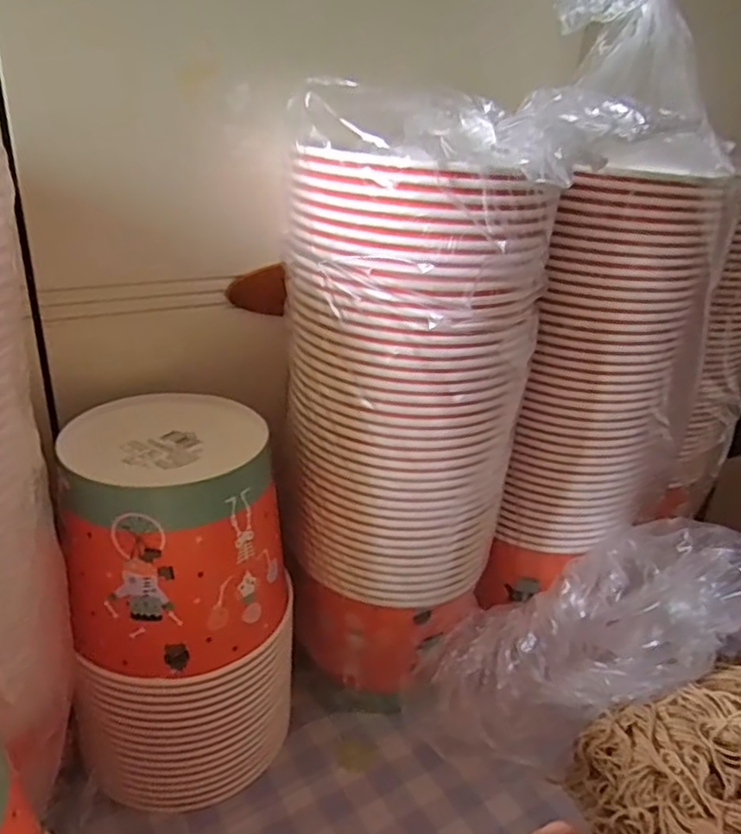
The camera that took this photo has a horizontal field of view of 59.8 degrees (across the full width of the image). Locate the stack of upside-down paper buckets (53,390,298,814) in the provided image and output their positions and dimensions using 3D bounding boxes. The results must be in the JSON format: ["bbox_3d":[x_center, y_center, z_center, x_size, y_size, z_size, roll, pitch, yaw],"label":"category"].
[{"bbox_3d":[-0.128,0.128,0.464,0.139,0.245,0.149,1,27,-8],"label":"stack of upside-down paper buckets"}]

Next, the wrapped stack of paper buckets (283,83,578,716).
[{"bbox_3d":[0.023,0.007,0.459,0.139,0.410,0.135,-16,34,-36],"label":"wrapped stack of paper buckets"}]

